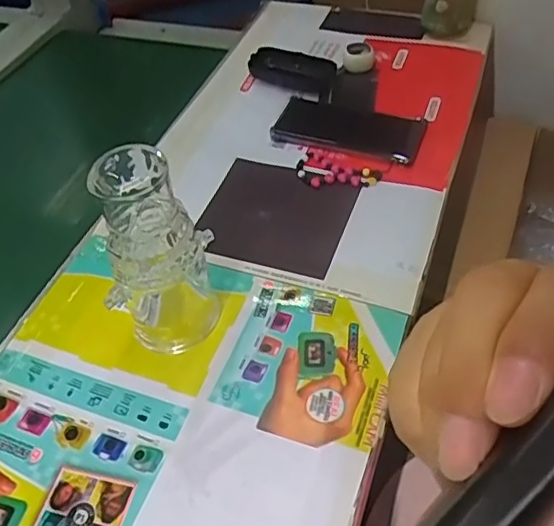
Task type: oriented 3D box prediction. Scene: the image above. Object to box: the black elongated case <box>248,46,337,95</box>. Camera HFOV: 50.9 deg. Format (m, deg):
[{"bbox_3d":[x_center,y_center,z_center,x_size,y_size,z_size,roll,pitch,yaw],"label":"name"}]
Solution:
[{"bbox_3d":[0.021,-0.243,0.726,0.107,0.021,0.052,21,54,22],"label":"black elongated case"}]

